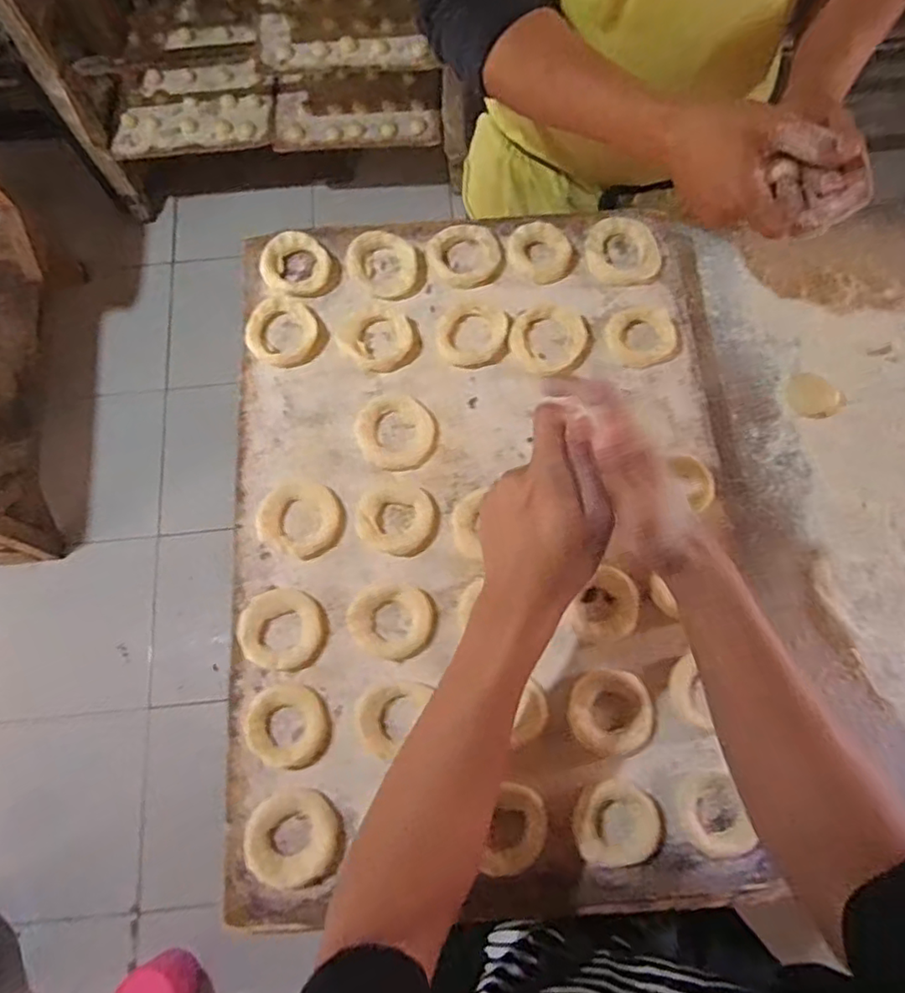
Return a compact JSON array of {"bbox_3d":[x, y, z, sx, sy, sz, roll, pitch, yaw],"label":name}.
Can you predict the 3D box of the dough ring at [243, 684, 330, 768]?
[{"bbox_3d":[-0.128,0.176,0.479,0.064,0.011,0.058,8,73,3],"label":"dough ring"}]

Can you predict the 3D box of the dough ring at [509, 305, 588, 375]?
[{"bbox_3d":[0.087,-0.147,0.575,0.068,0.009,0.073,0,73,0],"label":"dough ring"}]

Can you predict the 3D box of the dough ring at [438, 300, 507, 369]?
[{"bbox_3d":[0.019,-0.155,0.579,0.065,0.012,0.066,0,73,0],"label":"dough ring"}]

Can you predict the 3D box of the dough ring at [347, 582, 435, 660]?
[{"bbox_3d":[-0.050,0.100,0.502,0.066,0.015,0.058,8,73,3],"label":"dough ring"}]

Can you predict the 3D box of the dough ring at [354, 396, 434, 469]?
[{"bbox_3d":[-0.051,-0.058,0.554,0.069,0.013,0.065,0,73,0],"label":"dough ring"}]

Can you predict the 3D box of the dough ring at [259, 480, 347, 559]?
[{"bbox_3d":[-0.127,0.017,0.525,0.065,0.014,0.063,0,73,0],"label":"dough ring"}]

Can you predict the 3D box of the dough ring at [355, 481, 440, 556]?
[{"bbox_3d":[-0.046,0.018,0.530,0.068,0.012,0.061,15,73,5],"label":"dough ring"}]

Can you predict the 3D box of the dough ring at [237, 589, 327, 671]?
[{"bbox_3d":[-0.136,0.107,0.498,0.064,0.012,0.064,0,73,0],"label":"dough ring"}]

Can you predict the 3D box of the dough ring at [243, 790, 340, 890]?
[{"bbox_3d":[-0.119,0.253,0.459,0.067,0.010,0.062,0,73,0],"label":"dough ring"}]

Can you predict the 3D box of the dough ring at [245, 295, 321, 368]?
[{"bbox_3d":[-0.160,-0.156,0.582,0.066,0.011,0.071,0,73,0],"label":"dough ring"}]

